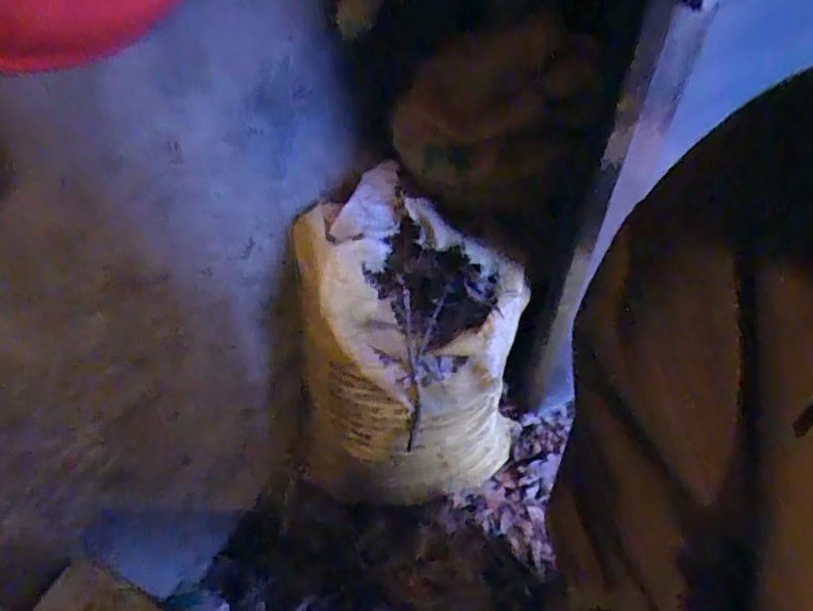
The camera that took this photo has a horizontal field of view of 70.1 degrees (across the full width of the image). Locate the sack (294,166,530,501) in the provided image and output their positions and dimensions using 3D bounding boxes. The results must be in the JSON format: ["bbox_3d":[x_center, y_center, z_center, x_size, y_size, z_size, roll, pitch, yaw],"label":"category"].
[{"bbox_3d":[0.007,0.100,1.081,0.381,0.548,0.347,16,57,14],"label":"sack"}]

